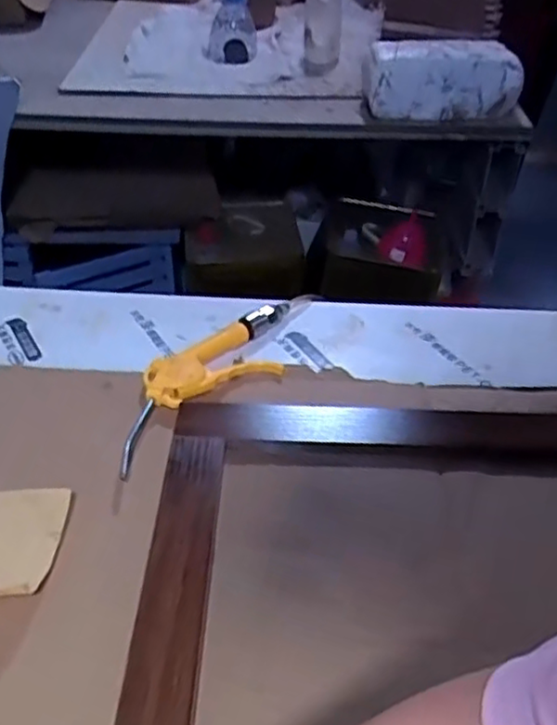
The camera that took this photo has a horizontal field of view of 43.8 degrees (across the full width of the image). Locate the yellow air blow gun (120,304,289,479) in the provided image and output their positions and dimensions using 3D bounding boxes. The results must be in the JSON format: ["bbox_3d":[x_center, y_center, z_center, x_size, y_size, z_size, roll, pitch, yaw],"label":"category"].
[{"bbox_3d":[-0.064,0.012,0.661,0.091,0.029,0.276,31,48,30],"label":"yellow air blow gun"}]

